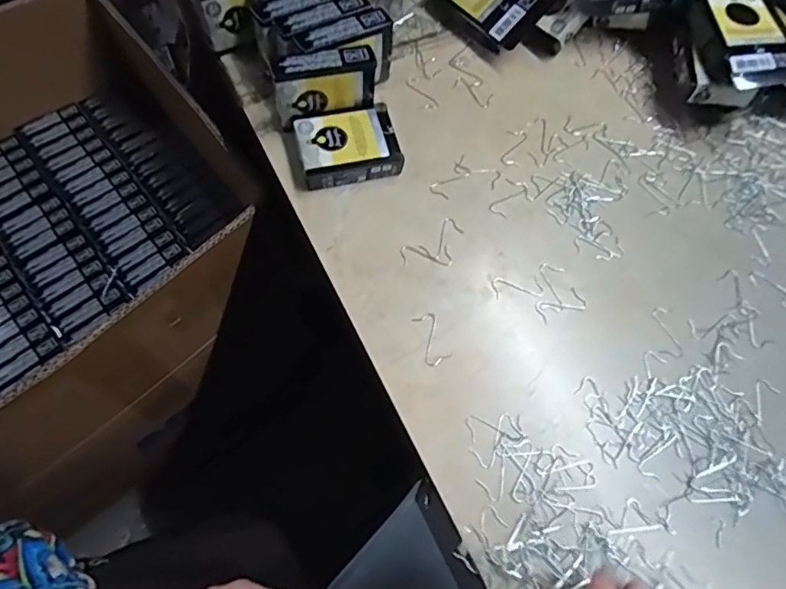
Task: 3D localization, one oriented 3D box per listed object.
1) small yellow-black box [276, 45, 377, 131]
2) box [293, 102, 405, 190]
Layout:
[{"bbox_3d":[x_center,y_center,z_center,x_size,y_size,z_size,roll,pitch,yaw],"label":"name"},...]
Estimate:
[{"bbox_3d":[-0.048,-0.149,0.389,0.072,0.058,0.019,-17,67,-11],"label":"small yellow-black box"},{"bbox_3d":[-0.033,-0.110,0.393,0.073,0.024,0.053,-15,67,-10],"label":"box"}]

